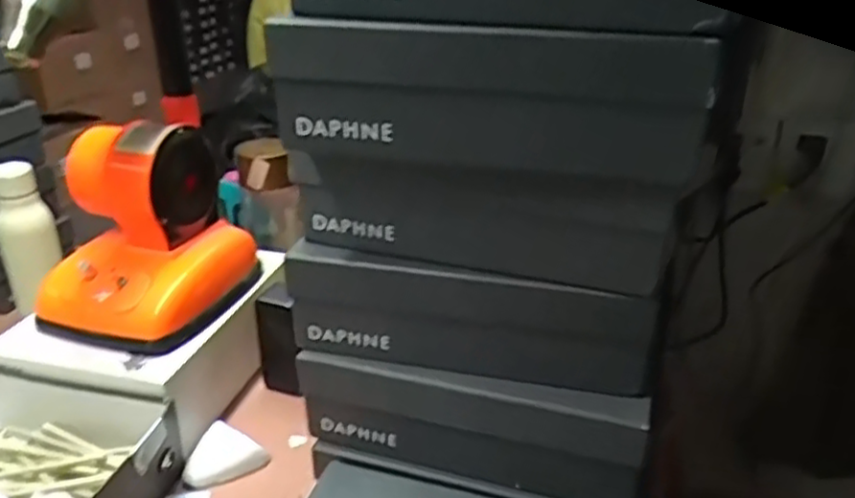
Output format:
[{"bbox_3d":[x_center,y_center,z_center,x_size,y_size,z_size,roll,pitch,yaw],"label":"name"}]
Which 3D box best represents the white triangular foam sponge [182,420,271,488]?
[{"bbox_3d":[-0.212,0.218,0.744,0.064,0.032,0.067,12,29,21],"label":"white triangular foam sponge"}]

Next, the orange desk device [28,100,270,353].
[{"bbox_3d":[-0.314,-0.028,0.797,0.202,0.199,0.195,7,28,12],"label":"orange desk device"}]

